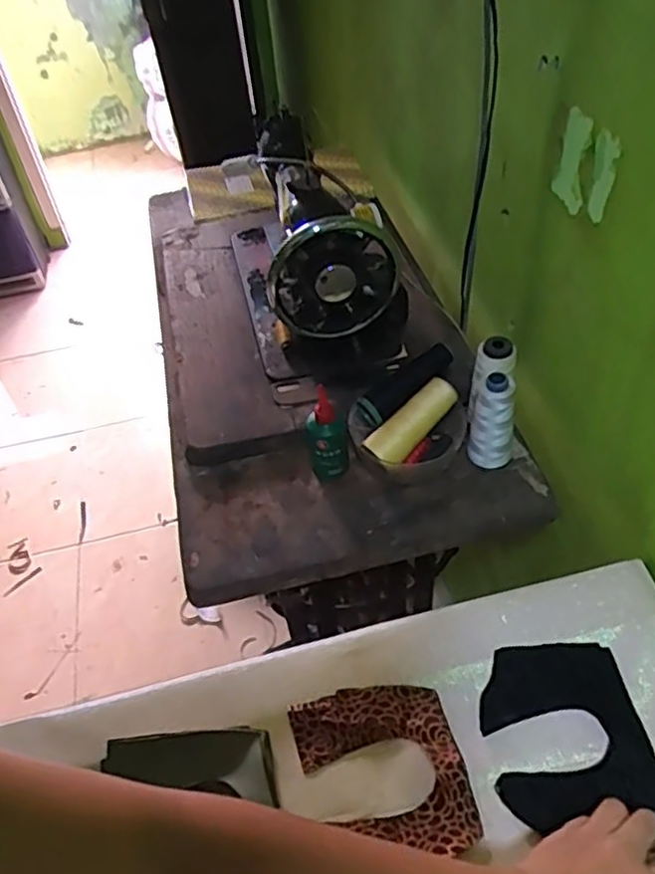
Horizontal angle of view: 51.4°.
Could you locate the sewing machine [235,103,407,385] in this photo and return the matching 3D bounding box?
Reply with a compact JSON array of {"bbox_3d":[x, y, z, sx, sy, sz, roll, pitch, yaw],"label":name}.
[{"bbox_3d":[-0.028,-0.257,0.870,0.173,0.209,0.383,-12,46,-5],"label":"sewing machine"}]

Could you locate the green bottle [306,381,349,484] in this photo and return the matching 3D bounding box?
[{"bbox_3d":[0.000,0.001,0.720,0.038,0.103,0.039,-9,46,-1],"label":"green bottle"}]

